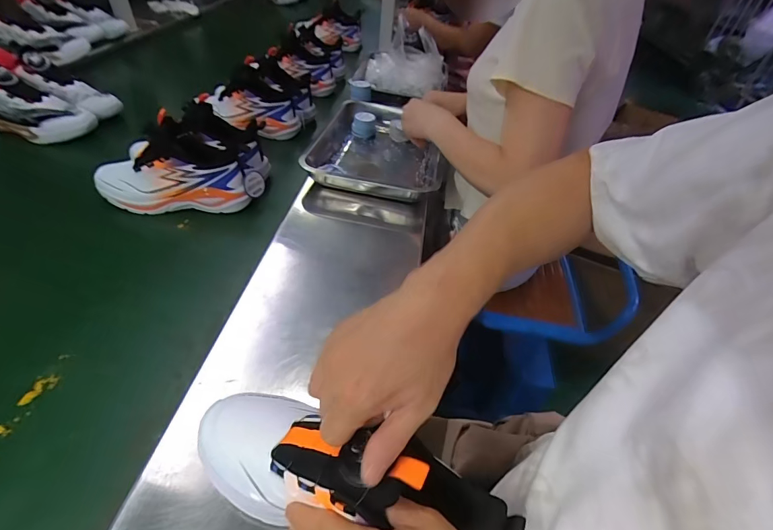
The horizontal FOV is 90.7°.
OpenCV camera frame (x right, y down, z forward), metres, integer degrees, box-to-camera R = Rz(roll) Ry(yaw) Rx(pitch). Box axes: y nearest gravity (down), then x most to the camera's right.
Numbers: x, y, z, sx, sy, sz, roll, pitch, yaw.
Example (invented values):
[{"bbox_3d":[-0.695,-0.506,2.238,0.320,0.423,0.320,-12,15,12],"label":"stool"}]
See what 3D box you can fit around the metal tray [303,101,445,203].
[{"bbox_3d":[-0.022,-0.236,0.786,0.248,0.066,0.344,8,44,-1],"label":"metal tray"}]

